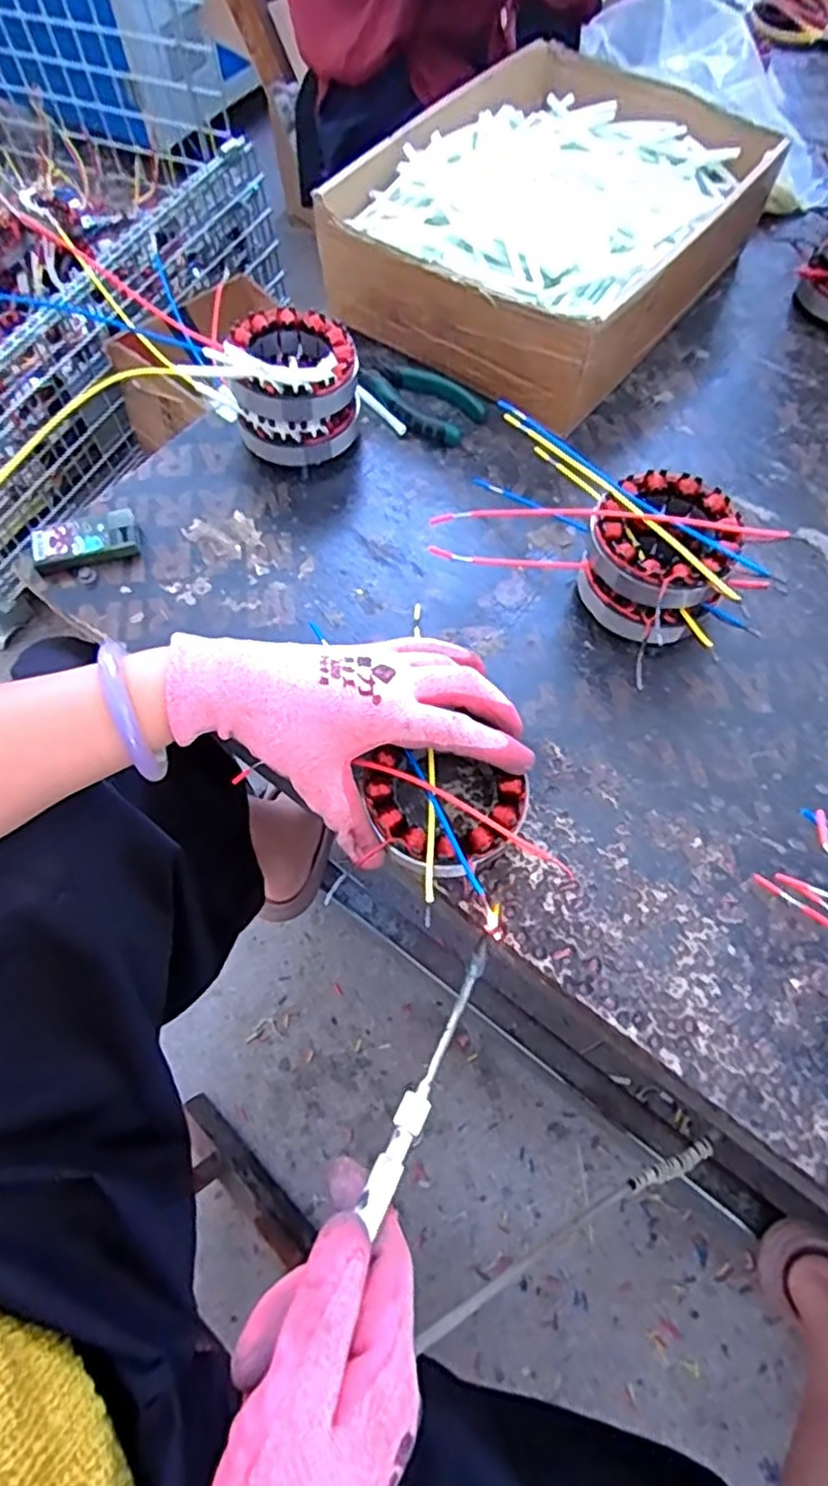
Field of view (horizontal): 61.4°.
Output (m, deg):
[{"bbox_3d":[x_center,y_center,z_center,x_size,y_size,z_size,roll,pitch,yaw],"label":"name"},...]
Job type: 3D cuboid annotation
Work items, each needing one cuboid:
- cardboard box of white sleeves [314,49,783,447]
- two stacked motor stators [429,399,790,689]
[{"bbox_3d":[0.115,-0.417,0.567,0.239,0.100,0.324,34,68,15],"label":"cardboard box of white sleeves"},{"bbox_3d":[0.113,-0.128,0.440,0.203,0.071,0.110,31,67,14],"label":"two stacked motor stators"}]

